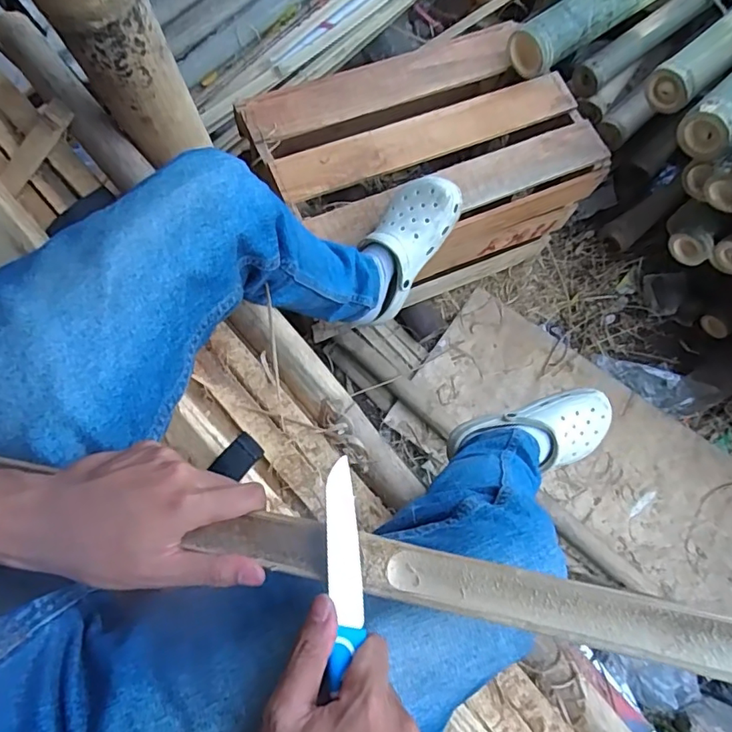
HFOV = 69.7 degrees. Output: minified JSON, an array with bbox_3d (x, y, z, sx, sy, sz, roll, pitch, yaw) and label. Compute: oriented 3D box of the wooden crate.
[{"bbox_3d":[0.117,-0.376,1.067,0.575,0.322,0.379,-27,80,-5],"label":"wooden crate"}]

